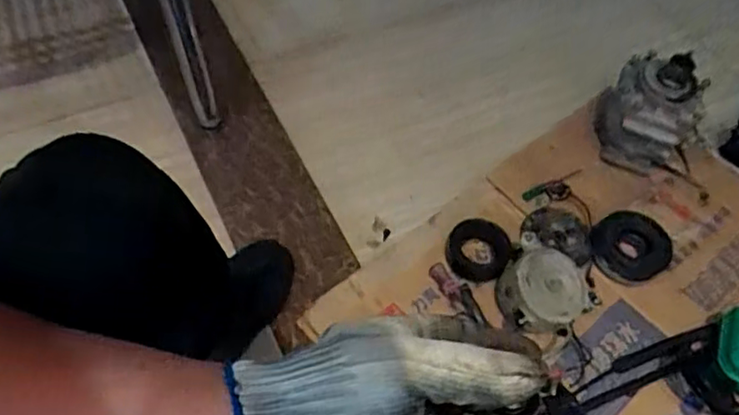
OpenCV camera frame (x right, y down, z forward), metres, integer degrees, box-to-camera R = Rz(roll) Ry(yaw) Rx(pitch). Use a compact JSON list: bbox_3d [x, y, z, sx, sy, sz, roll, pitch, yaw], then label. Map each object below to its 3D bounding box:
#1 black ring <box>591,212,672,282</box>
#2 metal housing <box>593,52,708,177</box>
[{"bbox_3d":[0.392,0.058,0.951,0.105,0.018,0.106,-13,70,10],"label":"black ring"},{"bbox_3d":[0.458,-0.163,1.045,0.131,0.177,0.134,25,59,13],"label":"metal housing"}]

